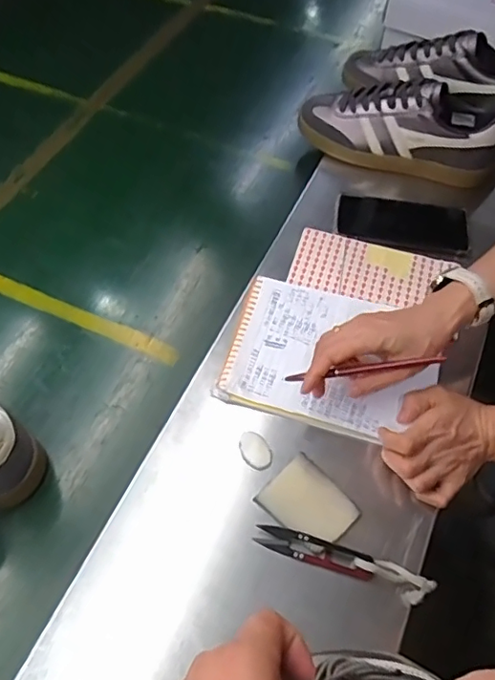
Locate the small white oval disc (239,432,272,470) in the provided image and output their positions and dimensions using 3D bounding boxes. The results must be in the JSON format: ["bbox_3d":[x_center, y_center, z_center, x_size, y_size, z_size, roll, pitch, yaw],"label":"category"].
[{"bbox_3d":[0.007,0.105,0.519,0.025,0.004,0.039,-24,61,-15],"label":"small white oval disc"}]

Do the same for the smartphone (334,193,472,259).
[{"bbox_3d":[0.191,-0.146,0.682,0.160,0.016,0.078,7,58,3],"label":"smartphone"}]

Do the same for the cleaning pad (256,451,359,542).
[{"bbox_3d":[0.055,0.147,0.492,0.061,0.010,0.076,-40,66,-23],"label":"cleaning pad"}]

